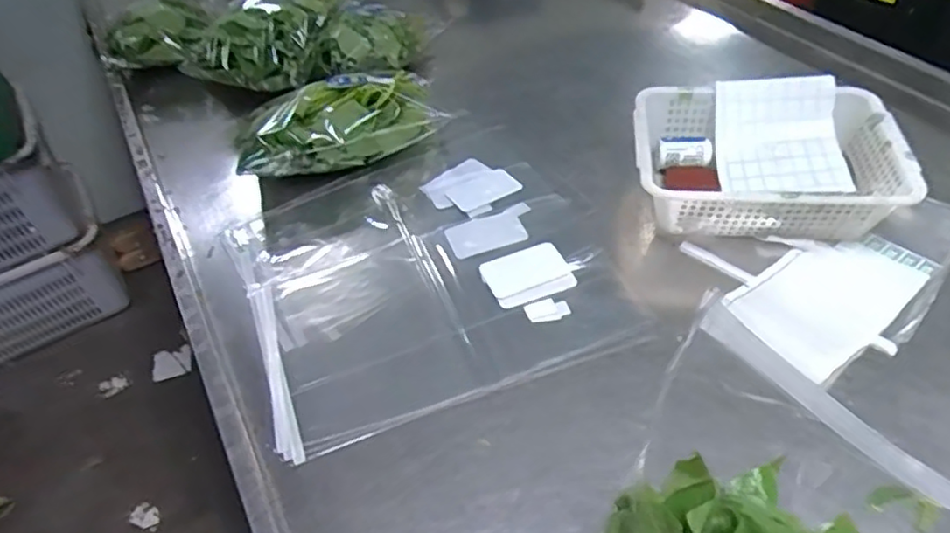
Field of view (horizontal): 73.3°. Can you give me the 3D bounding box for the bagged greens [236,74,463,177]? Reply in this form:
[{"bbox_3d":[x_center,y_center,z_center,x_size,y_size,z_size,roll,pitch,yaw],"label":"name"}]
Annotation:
[{"bbox_3d":[-0.199,-0.212,0.970,0.306,0.110,0.148,-18,47,-12],"label":"bagged greens"}]

